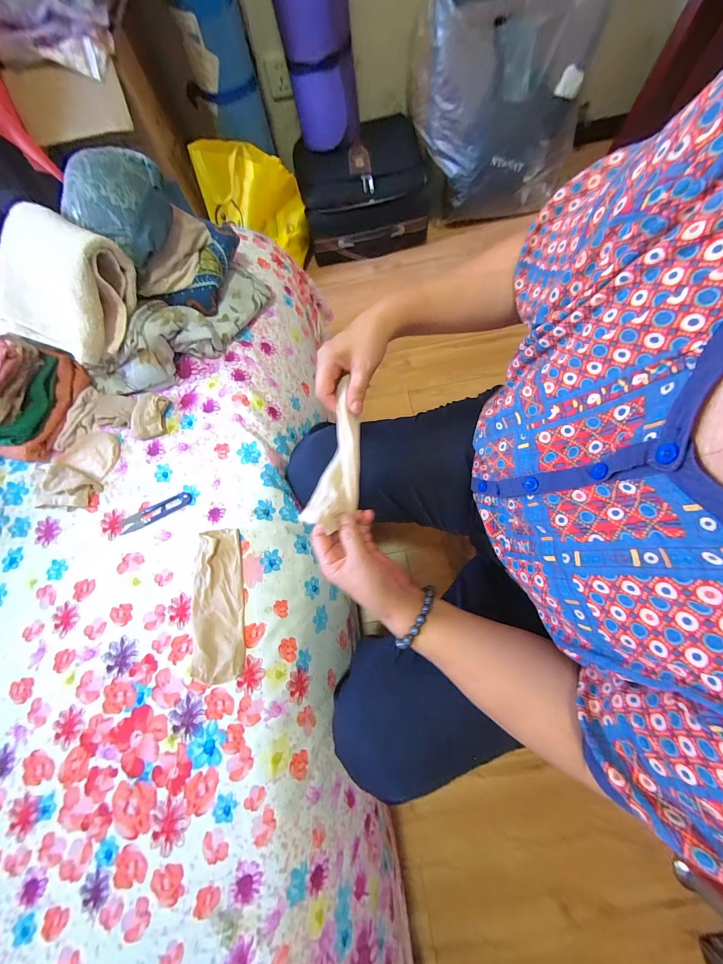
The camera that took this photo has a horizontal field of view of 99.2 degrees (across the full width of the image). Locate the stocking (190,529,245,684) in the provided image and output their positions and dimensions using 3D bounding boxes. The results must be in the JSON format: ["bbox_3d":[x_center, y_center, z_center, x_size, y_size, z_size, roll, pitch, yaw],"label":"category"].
[{"bbox_3d":[-0.181,0.149,0.384,0.058,0.015,0.176,-8,71,-2],"label":"stocking"}]

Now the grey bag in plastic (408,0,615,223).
[{"bbox_3d":[0.430,-1.202,0.985,0.530,0.542,0.200,0,46,5],"label":"grey bag in plastic"}]

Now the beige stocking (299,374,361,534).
[{"bbox_3d":[-0.024,-0.033,0.353,0.055,0.033,0.168,10,81,5],"label":"beige stocking"}]

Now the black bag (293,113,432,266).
[{"bbox_3d":[0.005,-1.011,1.094,0.424,0.254,0.301,-13,77,-1],"label":"black bag"}]

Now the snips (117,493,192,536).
[{"bbox_3d":[-0.288,0.041,0.430,0.098,0.004,0.025,-29,73,-9],"label":"snips"}]

